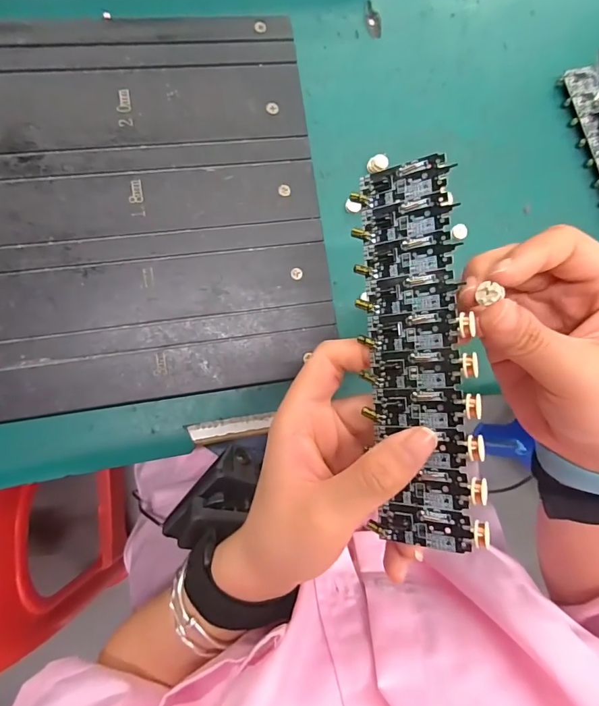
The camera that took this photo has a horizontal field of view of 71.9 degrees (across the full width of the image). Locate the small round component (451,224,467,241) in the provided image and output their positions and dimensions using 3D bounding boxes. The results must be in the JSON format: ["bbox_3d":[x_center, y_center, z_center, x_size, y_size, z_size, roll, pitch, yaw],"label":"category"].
[{"bbox_3d":[0.110,-0.083,0.285,0.010,0.004,0.011,1,84,-7],"label":"small round component"}]

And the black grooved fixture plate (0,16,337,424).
[{"bbox_3d":[-0.102,-0.087,0.245,0.225,0.016,0.228,-8,85,-8],"label":"black grooved fixture plate"}]

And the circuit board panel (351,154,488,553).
[{"bbox_3d":[0.048,-0.001,0.168,0.043,0.004,0.153,-6,85,31],"label":"circuit board panel"}]

